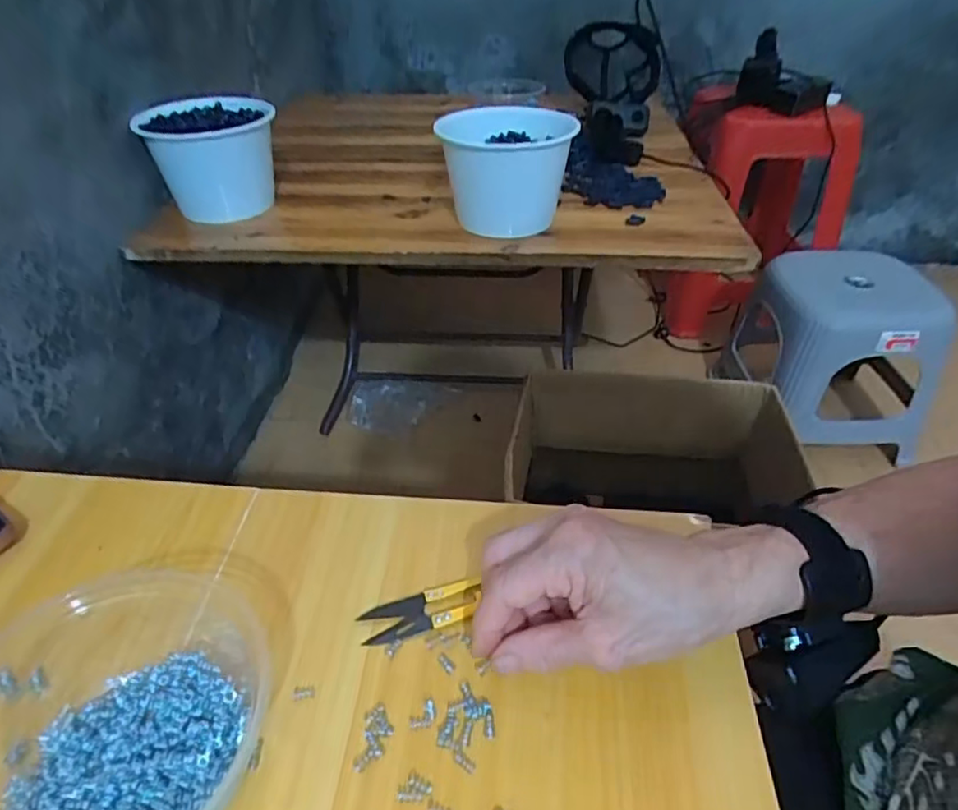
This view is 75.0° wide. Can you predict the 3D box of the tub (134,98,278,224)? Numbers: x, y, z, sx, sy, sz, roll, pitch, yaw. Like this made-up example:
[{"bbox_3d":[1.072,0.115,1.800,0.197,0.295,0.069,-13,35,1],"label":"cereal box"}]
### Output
[{"bbox_3d":[-0.343,-0.318,0.822,0.151,0.125,0.151,0,40,0],"label":"tub"}]

